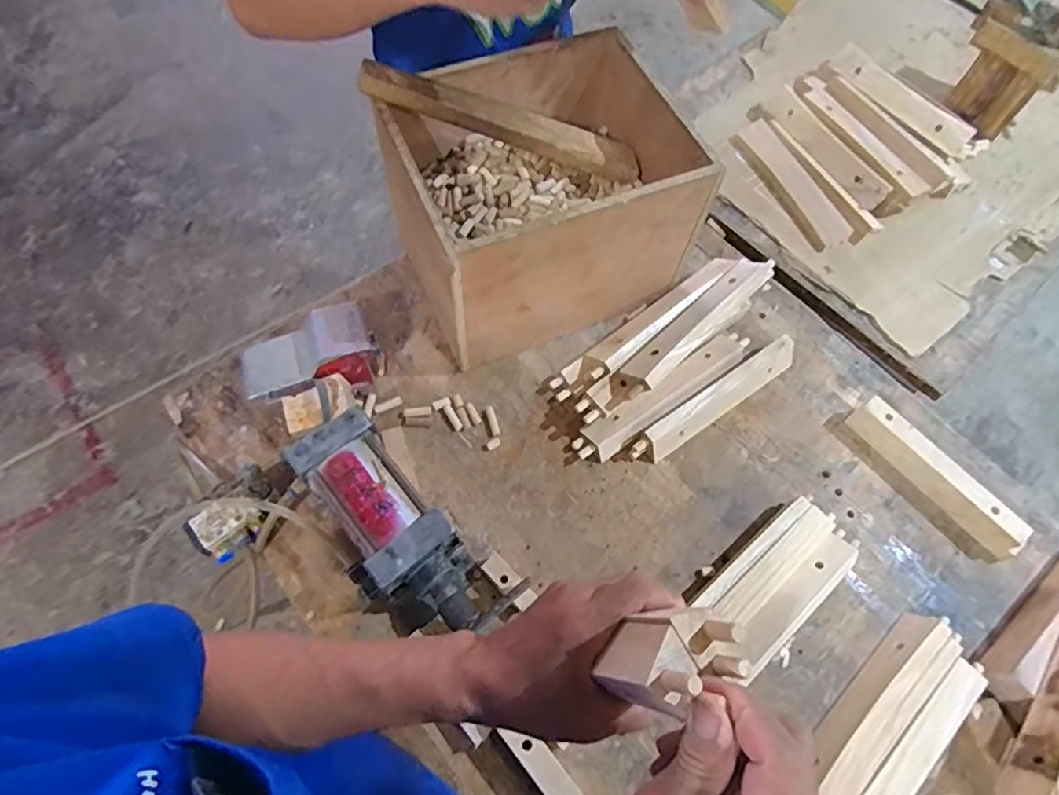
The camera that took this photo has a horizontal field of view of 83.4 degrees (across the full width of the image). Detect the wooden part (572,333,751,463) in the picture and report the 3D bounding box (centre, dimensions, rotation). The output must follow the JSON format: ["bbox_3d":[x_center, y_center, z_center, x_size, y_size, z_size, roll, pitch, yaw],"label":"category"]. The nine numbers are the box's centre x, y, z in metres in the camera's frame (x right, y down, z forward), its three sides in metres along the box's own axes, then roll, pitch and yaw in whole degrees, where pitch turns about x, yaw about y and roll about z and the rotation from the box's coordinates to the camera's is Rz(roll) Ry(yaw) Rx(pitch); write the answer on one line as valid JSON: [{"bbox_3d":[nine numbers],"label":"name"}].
[{"bbox_3d":[0.177,-0.005,0.769,0.277,0.034,0.045,-33,71,-16],"label":"wooden part"}]

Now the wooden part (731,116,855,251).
[{"bbox_3d":[0.409,-0.338,0.936,0.062,0.021,0.258,-21,68,-11],"label":"wooden part"}]

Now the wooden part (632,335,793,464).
[{"bbox_3d":[0.242,0.006,0.770,0.262,0.038,0.034,-32,71,-15],"label":"wooden part"}]

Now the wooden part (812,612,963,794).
[{"bbox_3d":[0.361,0.328,0.621,0.249,0.041,0.052,-39,73,-17],"label":"wooden part"}]

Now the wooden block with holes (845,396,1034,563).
[{"bbox_3d":[0.500,0.097,0.732,0.033,0.052,0.228,-35,72,-16],"label":"wooden block with holes"}]

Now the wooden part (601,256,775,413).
[{"bbox_3d":[0.204,-0.087,0.745,0.284,0.032,0.047,-41,73,-18],"label":"wooden part"}]

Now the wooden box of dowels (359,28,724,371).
[{"bbox_3d":[0.010,-0.249,0.758,0.326,0.240,0.267,-21,68,-11],"label":"wooden box of dowels"}]

